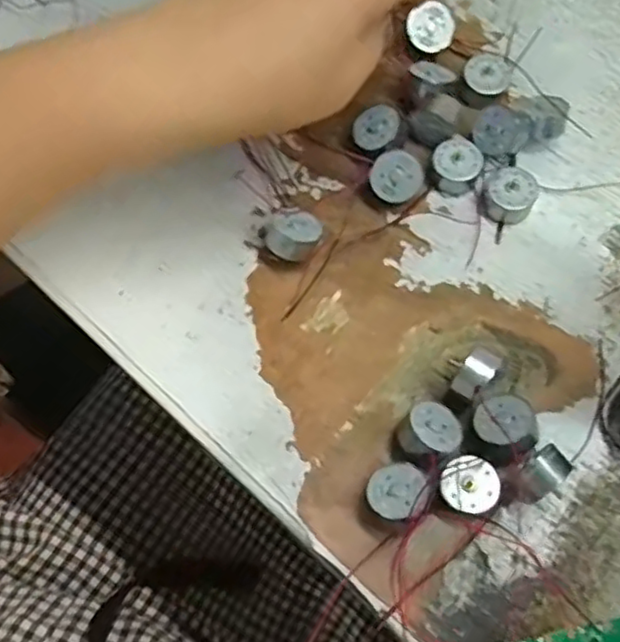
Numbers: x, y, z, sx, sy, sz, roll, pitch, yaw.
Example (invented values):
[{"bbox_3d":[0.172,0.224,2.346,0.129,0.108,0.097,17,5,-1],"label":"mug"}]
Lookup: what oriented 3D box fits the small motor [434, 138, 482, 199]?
[{"bbox_3d":[0.070,-0.074,0.320,0.022,0.013,0.025,20,72,7],"label":"small motor"}]

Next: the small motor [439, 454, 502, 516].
[{"bbox_3d":[0.064,0.067,0.269,0.023,0.012,0.022,0,71,0],"label":"small motor"}]

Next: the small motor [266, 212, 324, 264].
[{"bbox_3d":[-0.007,-0.039,0.307,0.026,0.017,0.021,1,71,0],"label":"small motor"}]

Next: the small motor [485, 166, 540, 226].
[{"bbox_3d":[0.094,-0.059,0.314,0.023,0.014,0.022,0,71,0],"label":"small motor"}]

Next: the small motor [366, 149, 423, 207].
[{"bbox_3d":[0.040,-0.067,0.313,0.025,0.010,0.025,1,97,7],"label":"small motor"}]

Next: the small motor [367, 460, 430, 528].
[{"bbox_3d":[0.035,0.070,0.265,0.024,0.012,0.024,-10,47,11],"label":"small motor"}]

